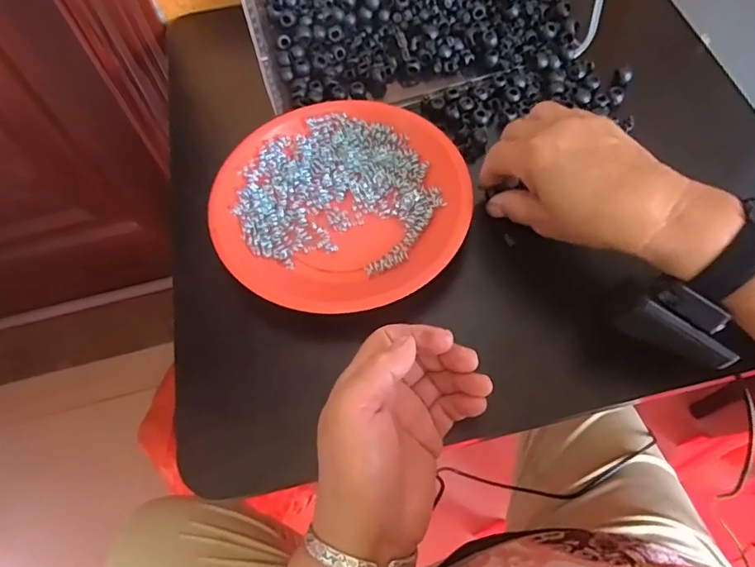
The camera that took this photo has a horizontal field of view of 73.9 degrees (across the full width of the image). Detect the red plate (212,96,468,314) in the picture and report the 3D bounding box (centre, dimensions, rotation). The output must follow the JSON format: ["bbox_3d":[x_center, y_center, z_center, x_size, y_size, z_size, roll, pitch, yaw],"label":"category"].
[{"bbox_3d":[-0.029,-0.064,0.392,0.190,0.026,0.179,-1,61,2],"label":"red plate"}]

